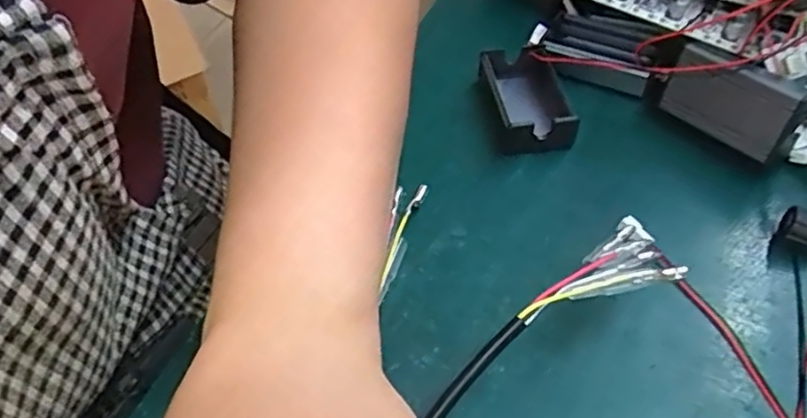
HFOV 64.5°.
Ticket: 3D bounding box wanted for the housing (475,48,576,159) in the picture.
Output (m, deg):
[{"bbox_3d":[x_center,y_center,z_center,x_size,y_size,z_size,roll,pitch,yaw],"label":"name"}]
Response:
[{"bbox_3d":[0.052,-0.047,0.278,0.031,0.018,0.050,-5,48,0],"label":"housing"}]

